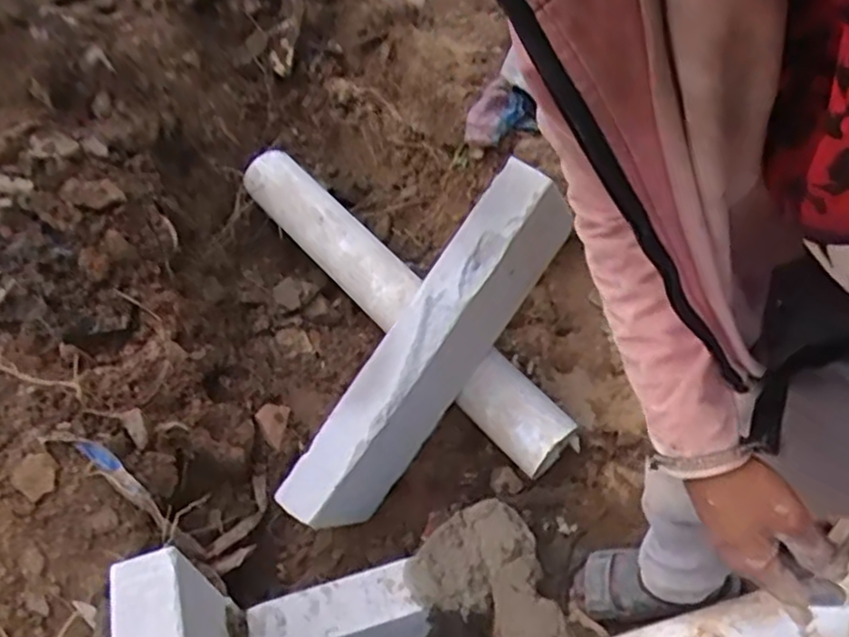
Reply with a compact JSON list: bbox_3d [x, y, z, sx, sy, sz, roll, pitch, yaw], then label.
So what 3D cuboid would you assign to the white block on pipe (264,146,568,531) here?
[{"bbox_3d":[0.014,0.054,1.105,0.074,0.212,0.588,38,96,28],"label":"white block on pipe"}]

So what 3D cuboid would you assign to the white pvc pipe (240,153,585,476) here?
[{"bbox_3d":[-0.071,-0.060,1.339,0.129,0.098,0.861,-36,57,-21],"label":"white pvc pipe"}]

